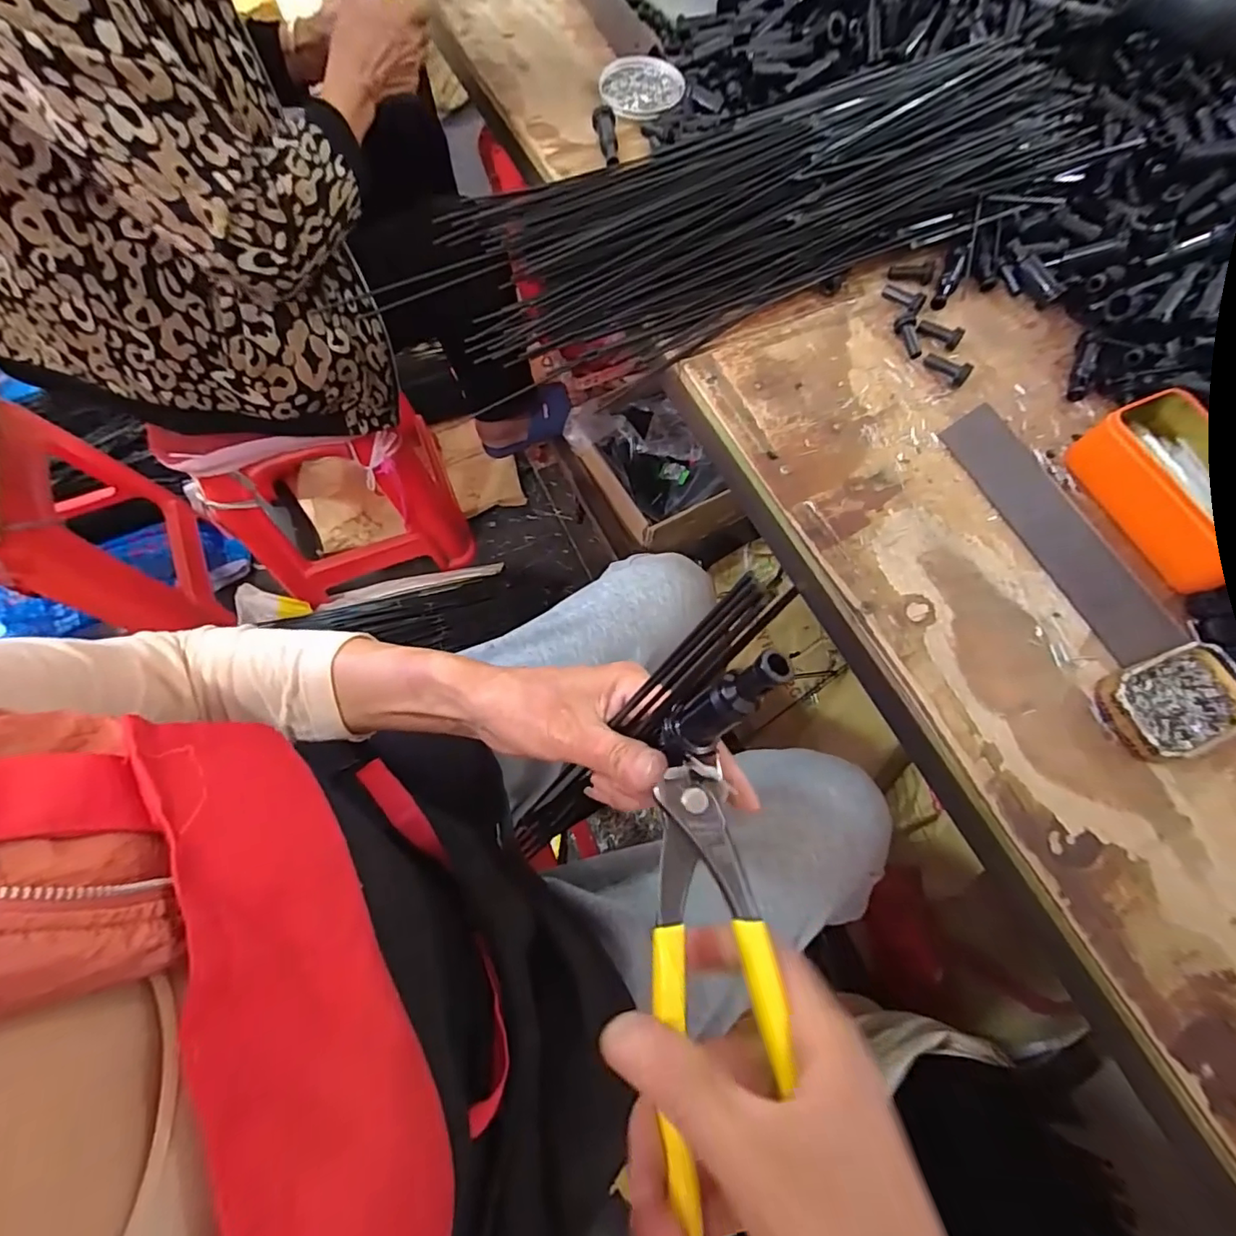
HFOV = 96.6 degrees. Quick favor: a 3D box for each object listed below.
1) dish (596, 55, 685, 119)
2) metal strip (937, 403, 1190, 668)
[{"bbox_3d":[0.026,-0.584,0.606,0.092,0.018,0.082,9,70,2],"label":"dish"},{"bbox_3d":[0.323,-0.068,0.409,0.006,0.034,0.213,-3,61,-46],"label":"metal strip"}]

